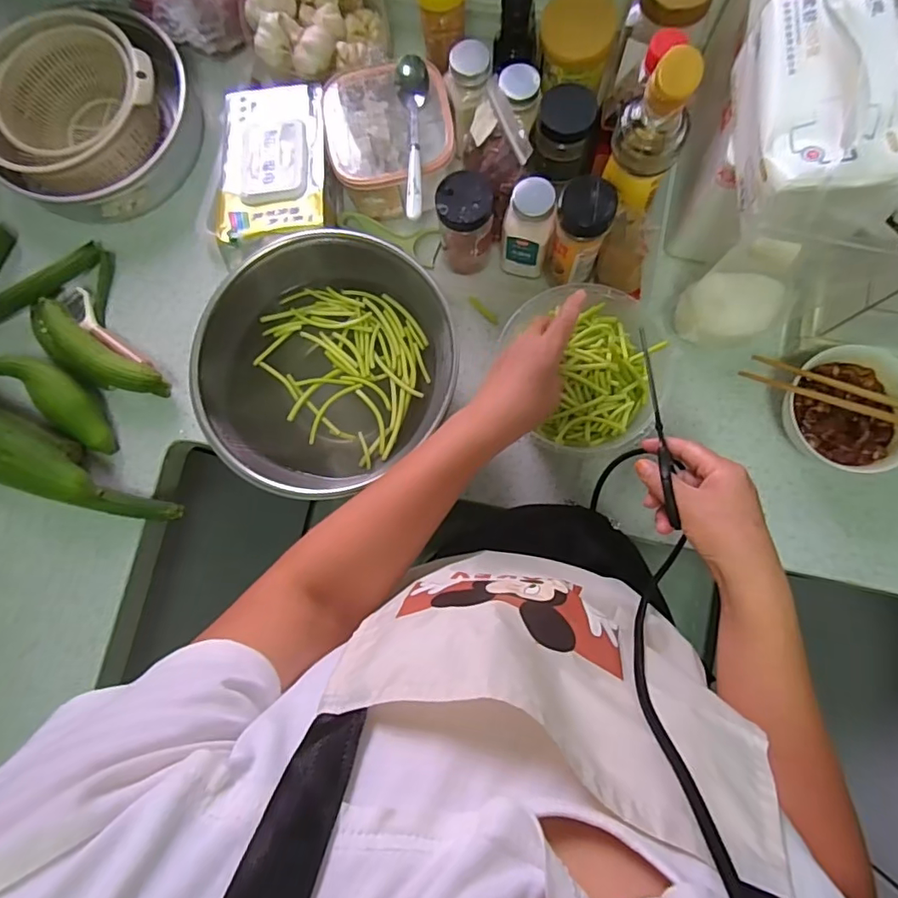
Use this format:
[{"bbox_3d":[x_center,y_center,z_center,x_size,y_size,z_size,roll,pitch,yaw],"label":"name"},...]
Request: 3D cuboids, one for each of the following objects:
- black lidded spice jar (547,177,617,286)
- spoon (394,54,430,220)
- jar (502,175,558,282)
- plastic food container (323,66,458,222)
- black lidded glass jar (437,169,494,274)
[{"bbox_3d":[0.135,-0.220,0.555,0.056,0.123,0.055,0,83,3],"label":"black lidded spice jar"},{"bbox_3d":[-0.035,-0.320,0.555,0.033,0.030,0.171,-3,81,2],"label":"spoon"},{"bbox_3d":[0.084,-0.233,0.575,0.052,0.115,0.052,14,84,5],"label":"jar"},{"bbox_3d":[-0.064,-0.352,0.607,0.138,0.083,0.143,-9,83,2],"label":"plastic food container"},{"bbox_3d":[0.019,-0.243,0.586,0.056,0.116,0.057,0,83,3],"label":"black lidded glass jar"}]

